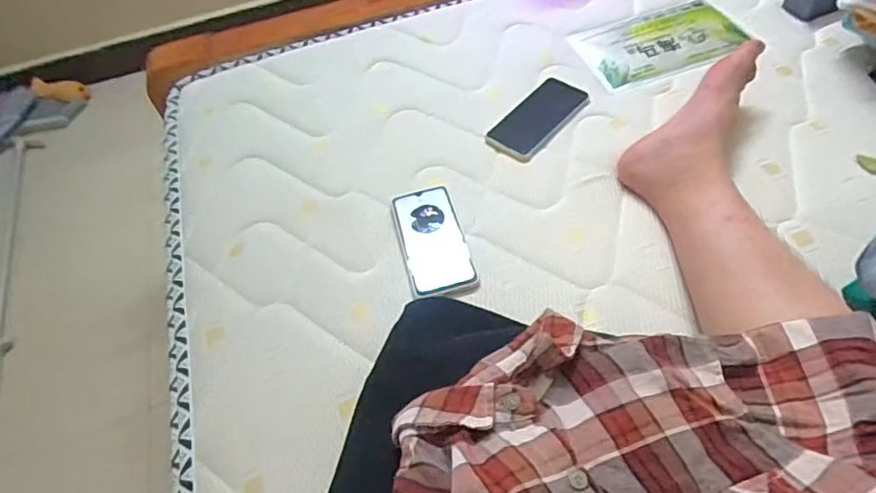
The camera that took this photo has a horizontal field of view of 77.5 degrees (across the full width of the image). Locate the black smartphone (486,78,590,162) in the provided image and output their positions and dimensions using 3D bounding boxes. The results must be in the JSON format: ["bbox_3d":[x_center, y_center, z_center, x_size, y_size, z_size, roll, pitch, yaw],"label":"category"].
[{"bbox_3d":[0.139,-0.179,0.763,0.078,0.006,0.163,35,64,26],"label":"black smartphone"}]

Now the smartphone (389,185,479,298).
[{"bbox_3d":[-0.006,-0.010,0.650,0.075,0.009,0.157,-14,54,-4],"label":"smartphone"}]

